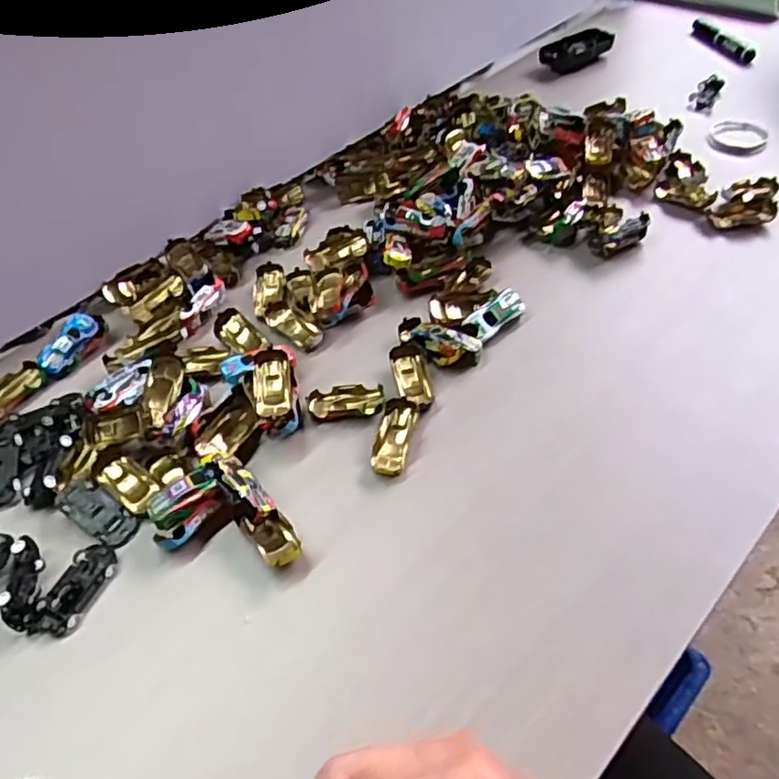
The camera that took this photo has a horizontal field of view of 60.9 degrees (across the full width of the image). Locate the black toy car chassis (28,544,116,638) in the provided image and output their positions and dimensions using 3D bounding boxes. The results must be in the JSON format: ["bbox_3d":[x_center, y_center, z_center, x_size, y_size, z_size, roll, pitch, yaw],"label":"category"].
[{"bbox_3d":[-0.217,0.137,0.458,0.030,0.012,0.067,13,51,17],"label":"black toy car chassis"}]

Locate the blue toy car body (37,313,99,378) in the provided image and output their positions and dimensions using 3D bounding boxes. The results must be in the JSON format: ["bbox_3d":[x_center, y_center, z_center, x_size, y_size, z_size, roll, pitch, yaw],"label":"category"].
[{"bbox_3d":[-0.294,-0.040,0.608,0.032,0.022,0.062,13,51,17],"label":"blue toy car body"}]

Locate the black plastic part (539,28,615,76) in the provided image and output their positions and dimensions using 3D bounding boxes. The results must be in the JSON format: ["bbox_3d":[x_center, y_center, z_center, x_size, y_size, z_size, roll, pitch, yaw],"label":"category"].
[{"bbox_3d":[0.262,-0.478,0.924,0.097,0.034,0.050,-29,52,-19],"label":"black plastic part"}]

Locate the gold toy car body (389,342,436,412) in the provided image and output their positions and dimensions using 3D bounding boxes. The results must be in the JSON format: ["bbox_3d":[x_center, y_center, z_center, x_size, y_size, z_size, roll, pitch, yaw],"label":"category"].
[{"bbox_3d":[0.019,-0.011,0.555,0.030,0.018,0.062,-13,49,-6],"label":"gold toy car body"}]

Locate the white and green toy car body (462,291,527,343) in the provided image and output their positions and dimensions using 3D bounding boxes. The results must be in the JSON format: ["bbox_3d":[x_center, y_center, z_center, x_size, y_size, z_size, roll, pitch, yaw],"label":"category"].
[{"bbox_3d":[0.095,-0.065,0.595,0.060,0.027,0.026,-34,54,-23],"label":"white and green toy car body"}]

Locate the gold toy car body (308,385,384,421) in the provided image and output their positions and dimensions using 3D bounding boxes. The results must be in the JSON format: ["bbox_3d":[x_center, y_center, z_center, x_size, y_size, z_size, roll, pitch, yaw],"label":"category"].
[{"bbox_3d":[-0.036,0.010,0.549,0.063,0.018,0.032,-4,49,2],"label":"gold toy car body"}]

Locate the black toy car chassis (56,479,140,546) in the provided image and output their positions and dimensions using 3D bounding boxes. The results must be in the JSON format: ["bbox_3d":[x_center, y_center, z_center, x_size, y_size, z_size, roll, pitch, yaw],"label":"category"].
[{"bbox_3d":[-0.218,0.090,0.495,0.071,0.011,0.029,26,56,25],"label":"black toy car chassis"}]

